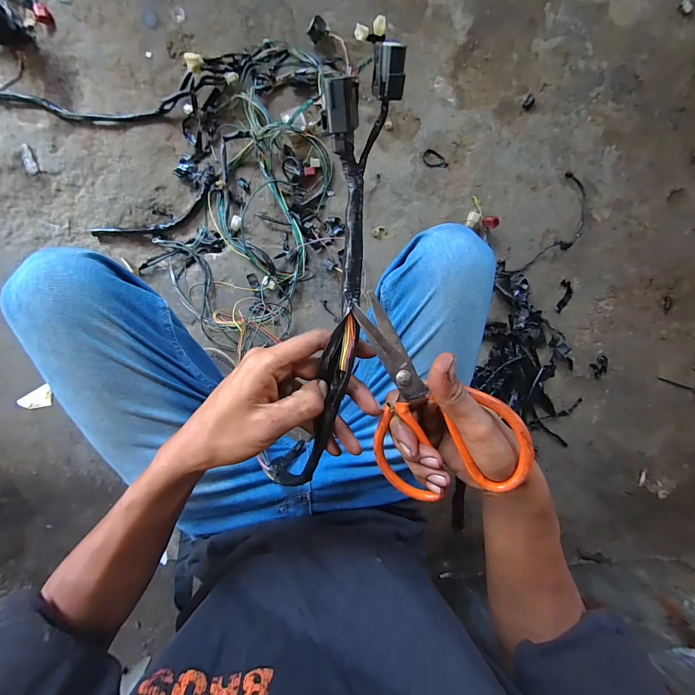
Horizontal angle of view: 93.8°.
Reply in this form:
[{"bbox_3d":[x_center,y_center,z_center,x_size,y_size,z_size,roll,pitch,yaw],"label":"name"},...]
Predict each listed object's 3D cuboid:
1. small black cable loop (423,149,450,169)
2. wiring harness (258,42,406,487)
[{"bbox_3d":[0.192,-0.400,0.701,0.065,0.004,0.034,34,91,-8],"label":"small black cable loop"},{"bbox_3d":[-0.021,-0.015,0.248,0.059,0.028,0.336,9,111,-7],"label":"wiring harness"}]

